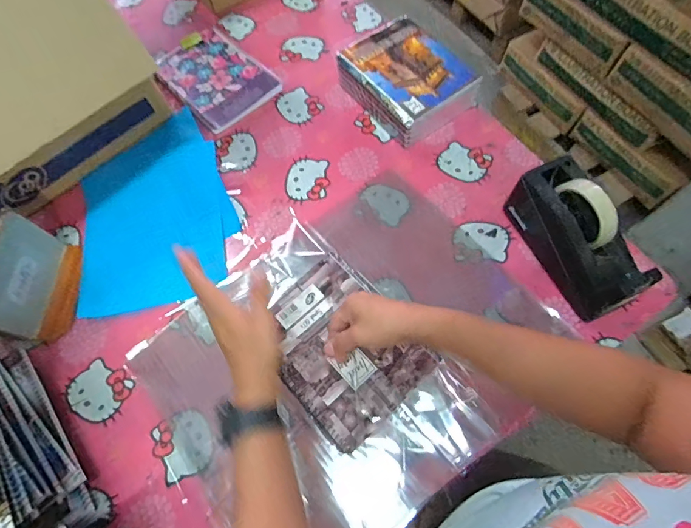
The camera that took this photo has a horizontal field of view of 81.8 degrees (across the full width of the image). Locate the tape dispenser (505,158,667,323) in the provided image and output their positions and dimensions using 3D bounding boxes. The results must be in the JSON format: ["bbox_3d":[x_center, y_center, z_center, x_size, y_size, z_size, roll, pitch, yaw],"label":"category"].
[{"bbox_3d":[0.305,-0.038,0.522,0.067,0.125,0.195,-23,68,-7],"label":"tape dispenser"}]

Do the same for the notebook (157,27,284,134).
[{"bbox_3d":[-0.243,-0.351,0.744,0.154,0.019,0.221,-40,71,-13],"label":"notebook"}]

